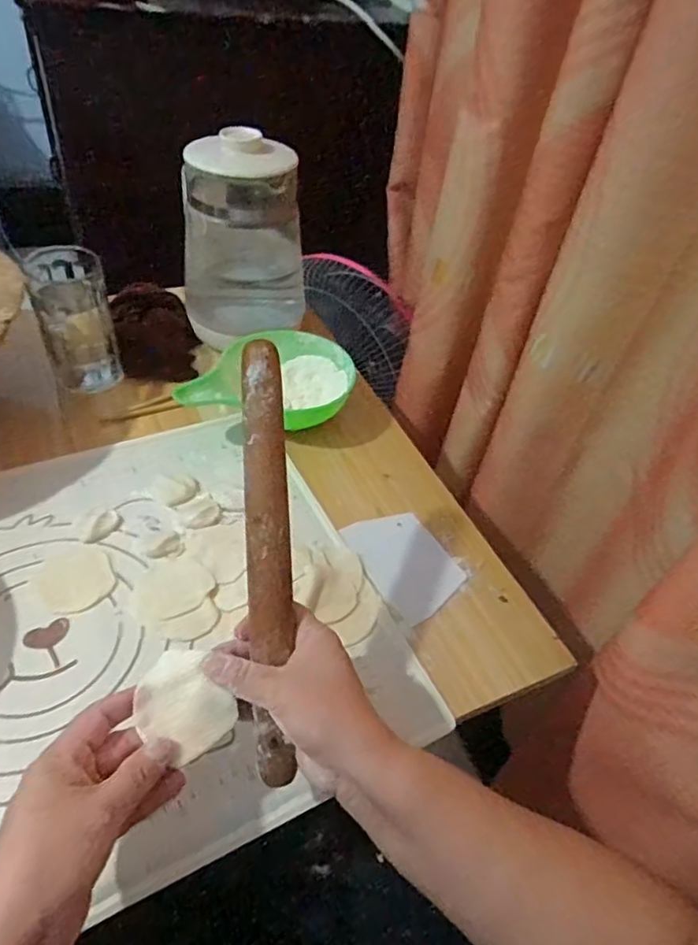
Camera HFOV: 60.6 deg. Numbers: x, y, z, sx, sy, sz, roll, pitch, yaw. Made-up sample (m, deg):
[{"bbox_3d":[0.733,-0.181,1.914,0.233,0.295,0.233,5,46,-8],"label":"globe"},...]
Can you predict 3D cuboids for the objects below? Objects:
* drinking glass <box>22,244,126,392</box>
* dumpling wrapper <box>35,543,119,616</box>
[{"bbox_3d":[-0.290,-0.155,0.645,0.073,0.150,0.086,-15,50,-22],"label":"drinking glass"},{"bbox_3d":[-0.231,0.088,0.505,0.058,0.004,0.062,-20,53,-26],"label":"dumpling wrapper"}]

